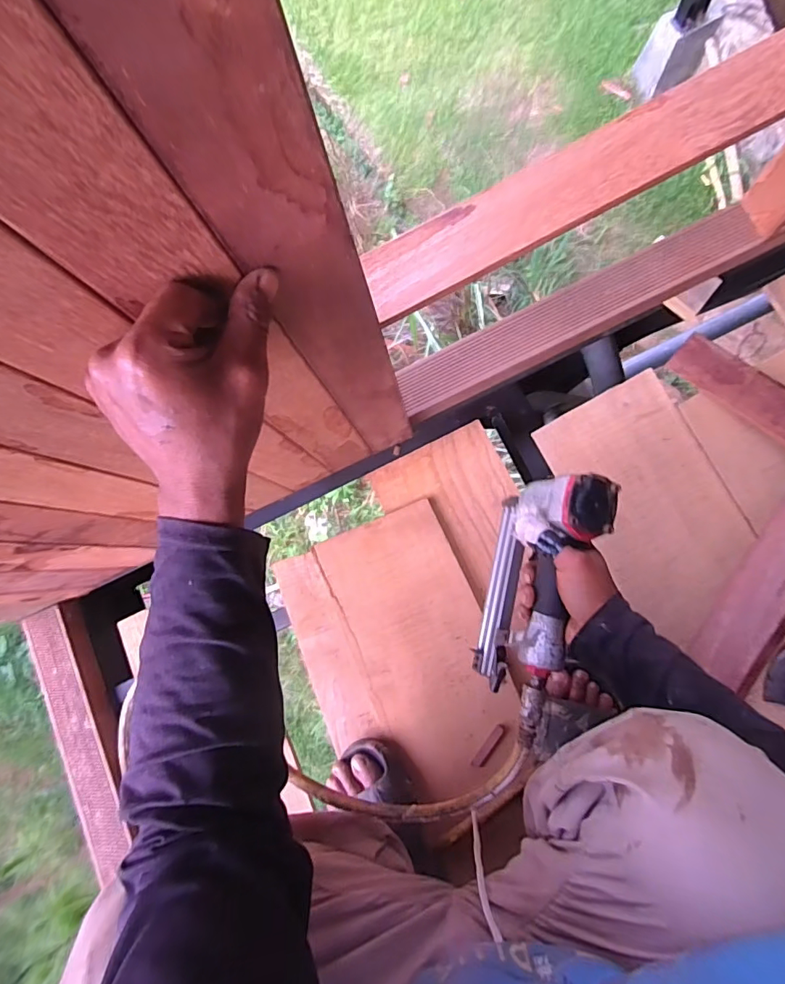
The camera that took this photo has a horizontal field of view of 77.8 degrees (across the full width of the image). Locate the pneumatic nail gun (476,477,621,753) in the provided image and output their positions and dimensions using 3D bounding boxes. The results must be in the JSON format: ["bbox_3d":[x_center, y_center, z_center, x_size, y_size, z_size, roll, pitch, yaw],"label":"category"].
[{"bbox_3d":[0.146,0.112,0.513,0.087,0.139,0.252,15,85,8],"label":"pneumatic nail gun"}]

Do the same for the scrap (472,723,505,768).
[{"bbox_3d":[0.130,0.342,0.656,0.013,0.005,0.066,35,88,10],"label":"scrap"}]

